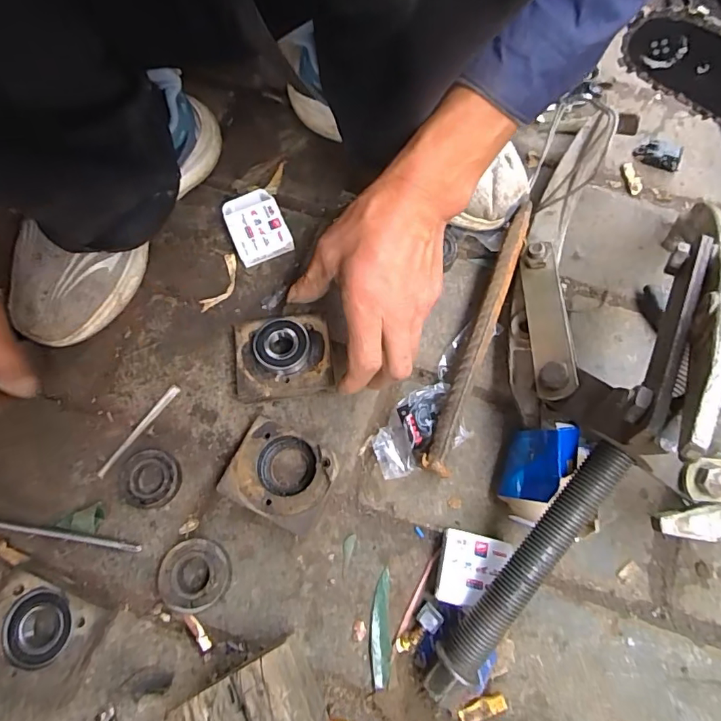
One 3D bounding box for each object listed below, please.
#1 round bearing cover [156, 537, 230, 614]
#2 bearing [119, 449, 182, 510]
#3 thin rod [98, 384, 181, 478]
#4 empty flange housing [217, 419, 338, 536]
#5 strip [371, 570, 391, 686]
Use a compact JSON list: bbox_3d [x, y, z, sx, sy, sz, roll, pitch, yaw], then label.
[{"bbox_3d":[-0.127,0.161,0.371,0.054,0.020,0.049,3,72,2],"label":"round bearing cover"},{"bbox_3d":[-0.170,0.095,0.397,0.050,0.016,0.044,27,74,9],"label":"bearing"},{"bbox_3d":[-0.187,0.058,0.414,0.008,0.004,0.093,36,75,11],"label":"thin rod"},{"bbox_3d":[-0.062,0.091,0.389,0.077,0.027,0.069,26,74,9],"label":"empty flange housing"},{"bbox_3d":[0.015,0.195,0.361,0.014,0.007,0.075,0,72,0],"label":"strip"}]

